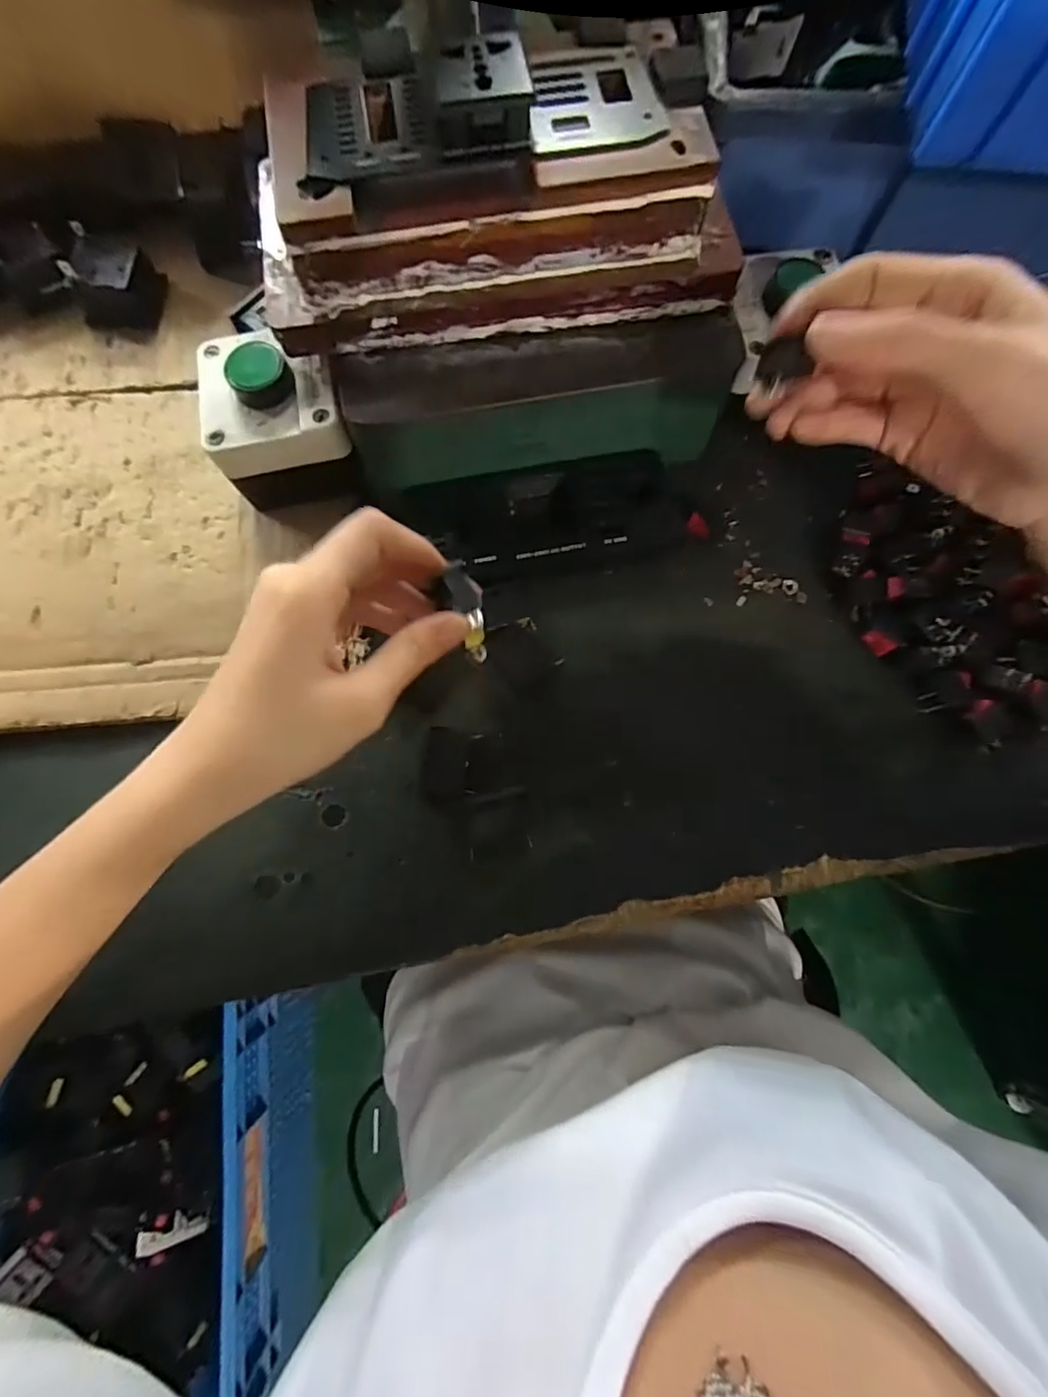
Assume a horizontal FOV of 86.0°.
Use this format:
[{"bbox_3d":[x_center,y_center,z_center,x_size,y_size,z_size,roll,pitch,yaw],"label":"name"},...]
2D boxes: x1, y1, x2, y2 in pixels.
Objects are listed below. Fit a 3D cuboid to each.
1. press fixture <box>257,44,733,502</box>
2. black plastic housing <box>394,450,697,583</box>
[{"bbox_3d":[-0.006,-0.192,0.272,0.209,0.123,0.128,-9,78,-2],"label":"press fixture"},{"bbox_3d":[0.014,-0.097,0.305,0.145,0.022,0.057,-10,78,-3],"label":"black plastic housing"}]

